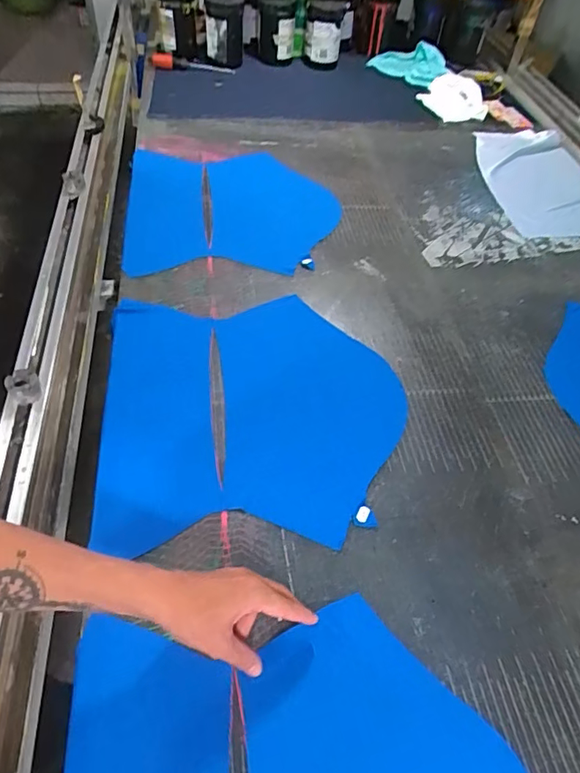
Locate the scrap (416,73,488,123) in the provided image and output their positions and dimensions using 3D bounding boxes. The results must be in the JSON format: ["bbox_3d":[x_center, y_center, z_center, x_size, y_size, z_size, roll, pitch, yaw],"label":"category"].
[{"bbox_3d":[0.396,-0.713,1.265,0.128,0.056,0.171,-16,57,-17],"label":"scrap"}]

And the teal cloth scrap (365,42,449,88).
[{"bbox_3d":[0.316,-0.849,1.343,0.198,0.056,0.132,25,55,13],"label":"teal cloth scrap"}]

